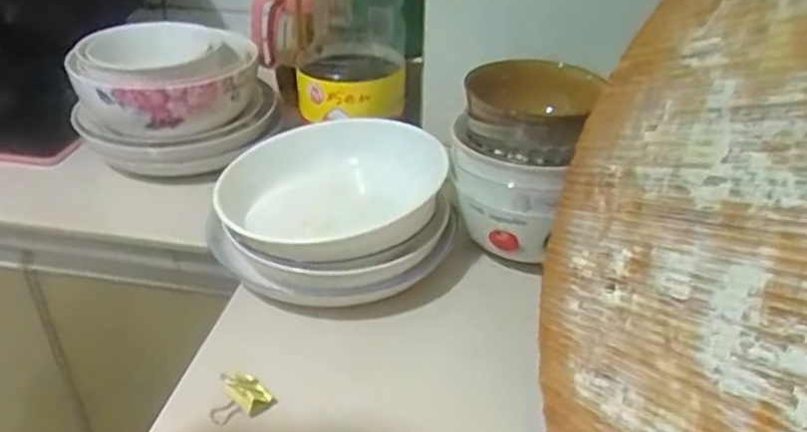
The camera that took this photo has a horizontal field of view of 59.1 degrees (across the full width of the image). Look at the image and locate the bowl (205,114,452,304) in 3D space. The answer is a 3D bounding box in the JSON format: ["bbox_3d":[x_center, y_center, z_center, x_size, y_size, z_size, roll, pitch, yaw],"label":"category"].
[{"bbox_3d":[-0.064,-0.011,0.652,0.208,0.083,0.208,0,34,0],"label":"bowl"}]

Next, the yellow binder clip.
[{"bbox_3d":[-0.115,0.128,0.499,0.041,0.030,0.028,-27,43,-35],"label":"yellow binder clip"}]

